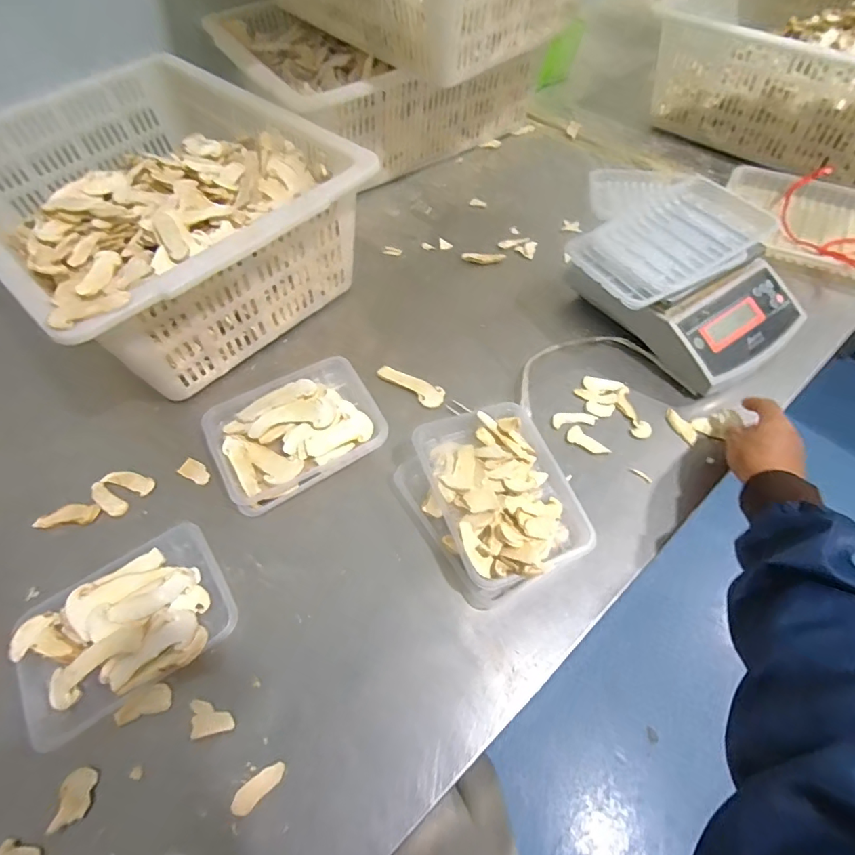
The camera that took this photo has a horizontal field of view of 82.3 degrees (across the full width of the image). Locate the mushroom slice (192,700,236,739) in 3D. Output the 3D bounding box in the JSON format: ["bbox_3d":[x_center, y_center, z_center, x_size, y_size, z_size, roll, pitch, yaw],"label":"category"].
[{"bbox_3d":[-0.189,0.253,0.429,0.036,0.005,0.030,-12,56,-5],"label":"mushroom slice"}]

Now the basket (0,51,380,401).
[{"bbox_3d":[-0.367,-0.283,0.689,0.511,0.218,0.379,37,65,24],"label":"basket"}]

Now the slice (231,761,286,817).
[{"bbox_3d":[-0.137,0.292,0.397,0.046,0.006,0.017,-38,62,-21],"label":"slice"}]

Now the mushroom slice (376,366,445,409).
[{"bbox_3d":[-0.020,-0.055,0.633,0.097,0.007,0.033,31,63,21],"label":"mushroom slice"}]

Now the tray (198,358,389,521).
[{"bbox_3d":[-0.152,0.004,0.571,0.189,0.049,0.138,-30,60,-17],"label":"tray"}]

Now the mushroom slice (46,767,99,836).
[{"bbox_3d":[-0.287,0.301,0.396,0.024,0.004,0.042,0,56,3],"label":"mushroom slice"}]

